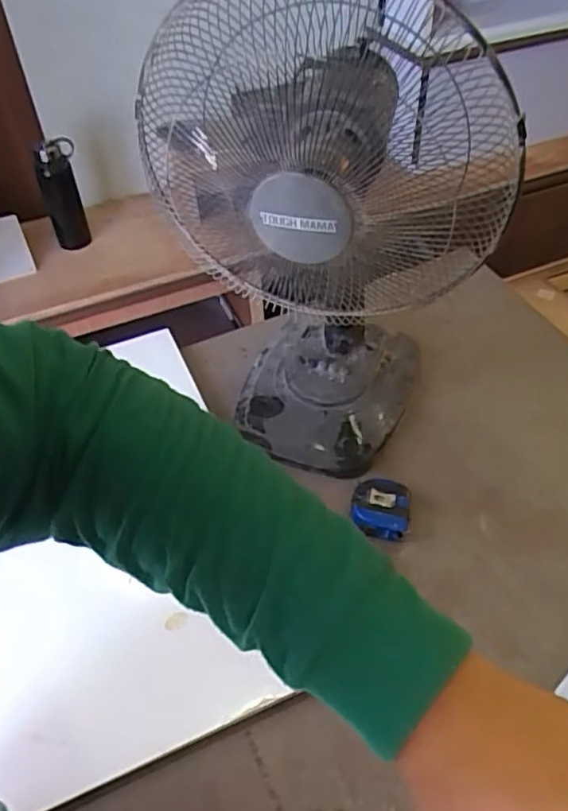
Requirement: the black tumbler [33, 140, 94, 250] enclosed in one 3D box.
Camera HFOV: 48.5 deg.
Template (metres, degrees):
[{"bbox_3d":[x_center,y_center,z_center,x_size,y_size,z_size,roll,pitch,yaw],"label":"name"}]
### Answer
[{"bbox_3d":[-0.586,-0.564,1.685,0.106,0.271,0.080,-22,50,-17],"label":"black tumbler"}]

